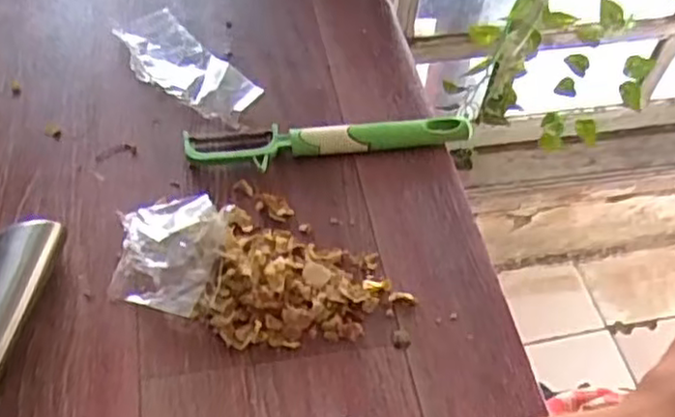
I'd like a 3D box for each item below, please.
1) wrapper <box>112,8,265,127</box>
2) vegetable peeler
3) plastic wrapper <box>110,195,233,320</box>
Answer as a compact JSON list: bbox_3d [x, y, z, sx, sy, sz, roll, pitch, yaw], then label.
[{"bbox_3d":[-0.100,-0.095,0.456,0.117,0.014,0.050,40,60,22],"label":"wrapper"},{"bbox_3d":[-0.004,-0.040,0.424,0.171,0.014,0.028,-4,54,-8],"label":"vegetable peeler"},{"bbox_3d":[-0.087,0.021,0.369,0.055,0.015,0.070,6,53,-1],"label":"plastic wrapper"}]

